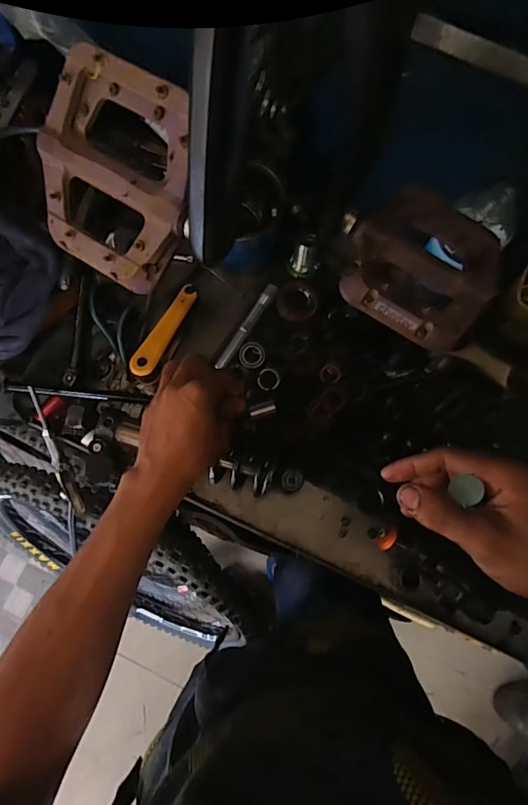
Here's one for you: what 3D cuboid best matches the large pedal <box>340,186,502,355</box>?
[{"bbox_3d":[0.109,-0.099,0.314,0.104,0.024,0.114,32,77,8],"label":"large pedal"}]

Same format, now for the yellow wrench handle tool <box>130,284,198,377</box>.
[{"bbox_3d":[-0.116,-0.086,0.544,0.026,0.008,0.126,29,73,2],"label":"yellow wrench handle tool"}]

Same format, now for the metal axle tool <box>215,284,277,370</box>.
[{"bbox_3d":[-0.022,-0.096,0.571,0.015,0.013,0.123,33,83,8],"label":"metal axle tool"}]

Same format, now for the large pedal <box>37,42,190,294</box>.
[{"bbox_3d":[-0.080,-0.123,0.251,0.097,0.014,0.103,32,114,9],"label":"large pedal"}]

